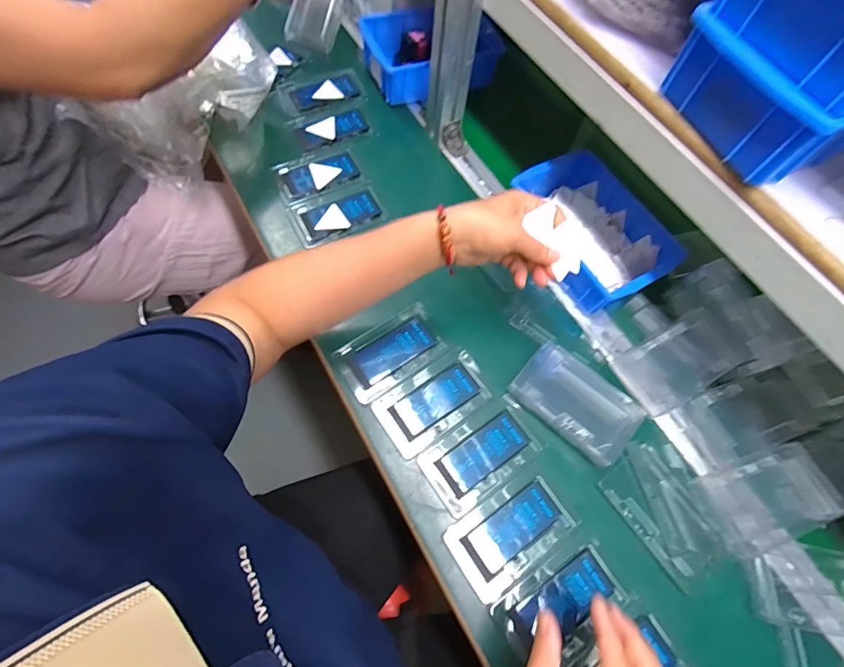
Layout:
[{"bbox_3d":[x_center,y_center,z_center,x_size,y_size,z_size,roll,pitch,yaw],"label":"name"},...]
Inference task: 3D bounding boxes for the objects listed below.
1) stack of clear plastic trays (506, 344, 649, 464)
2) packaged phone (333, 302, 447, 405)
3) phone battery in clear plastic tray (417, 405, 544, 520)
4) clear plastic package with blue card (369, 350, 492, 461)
[{"bbox_3d":[0.172,0.074,0.453,0.129,0.019,0.084,42,69,13],"label":"stack of clear plastic trays"},{"bbox_3d":[-0.035,0.022,0.483,0.122,0.014,0.075,-32,72,-17],"label":"packaged phone"},{"bbox_3d":[0.063,0.131,0.438,0.121,0.008,0.072,-32,72,-18],"label":"phone battery in clear plastic tray"},{"bbox_3d":[0.013,0.074,0.457,0.125,0.013,0.075,-33,73,-18],"label":"clear plastic package with blue card"}]

